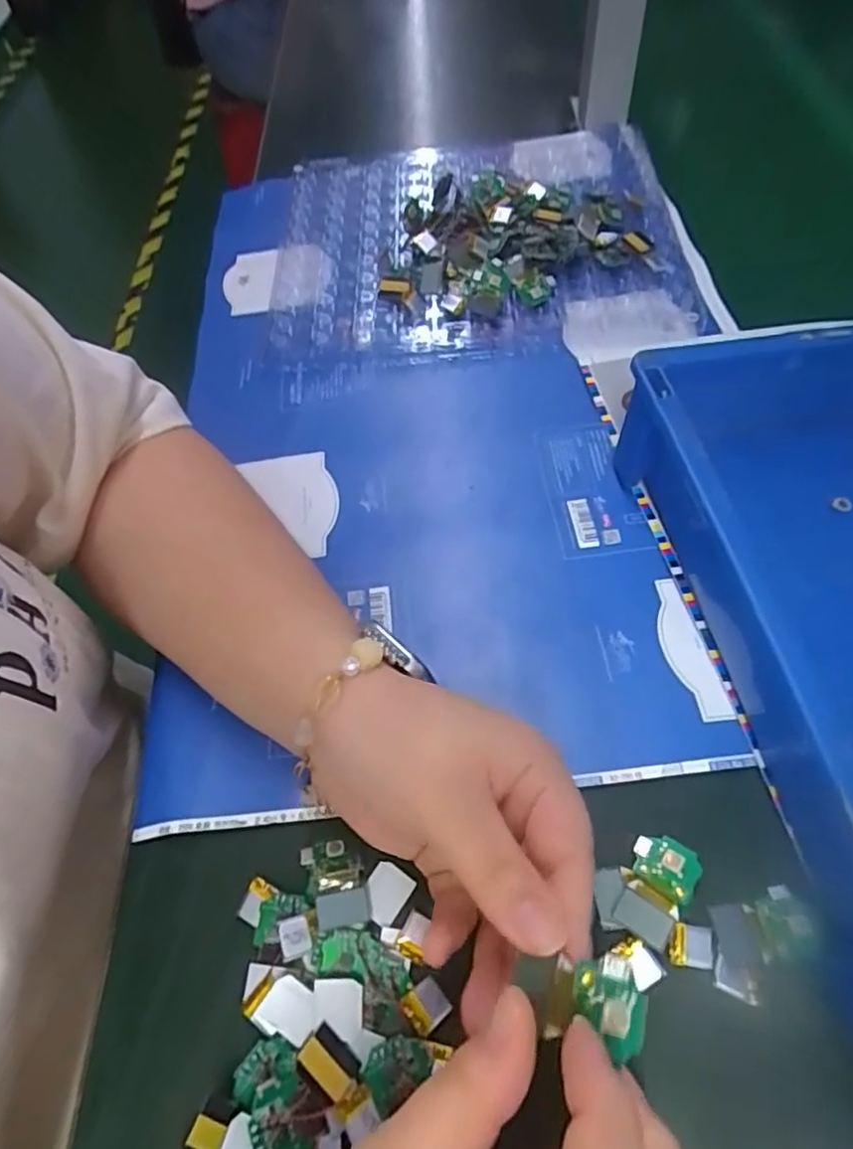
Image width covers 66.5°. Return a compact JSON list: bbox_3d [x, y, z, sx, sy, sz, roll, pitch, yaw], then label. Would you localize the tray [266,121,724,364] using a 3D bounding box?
[{"bbox_3d":[0.039,-0.269,0.488,0.295,0.023,0.270,-3,58,3],"label":"tray"}]

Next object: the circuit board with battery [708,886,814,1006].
[{"bbox_3d":[0.127,0.140,0.251,0.044,0.004,0.030,-34,61,-16],"label":"circuit board with battery"}]

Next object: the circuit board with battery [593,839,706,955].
[{"bbox_3d":[0.088,0.125,0.261,0.031,0.011,0.040,32,65,22],"label":"circuit board with battery"}]

